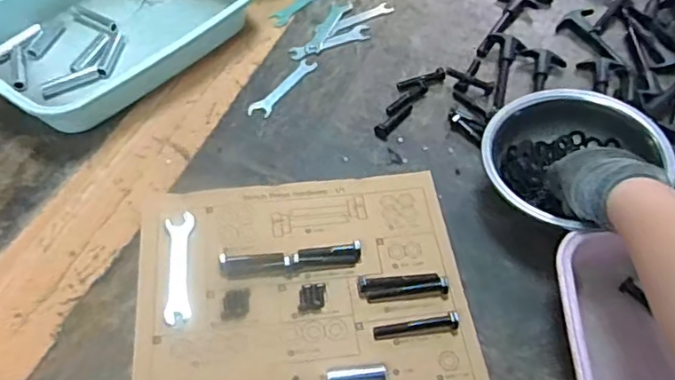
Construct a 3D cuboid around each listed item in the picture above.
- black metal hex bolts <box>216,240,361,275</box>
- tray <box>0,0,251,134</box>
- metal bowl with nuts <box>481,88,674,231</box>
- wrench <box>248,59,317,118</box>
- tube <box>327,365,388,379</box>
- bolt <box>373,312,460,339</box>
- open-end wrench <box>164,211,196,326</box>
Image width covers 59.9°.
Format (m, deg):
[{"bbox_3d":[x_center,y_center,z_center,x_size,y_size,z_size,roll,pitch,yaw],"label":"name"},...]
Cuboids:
[{"bbox_3d":[-0.043,0.063,0.554,0.132,0.018,0.022,-6,56,-5],"label":"black metal hex bolts"},{"bbox_3d":[-0.281,-0.209,0.722,0.313,0.058,0.238,-38,64,-23],"label":"tray"},{"bbox_3d":[0.228,-0.028,0.595,0.163,0.073,0.147,-23,59,-15],"label":"metal bowl with nuts"},{"bbox_3d":[-0.065,-0.124,0.702,0.027,0.004,0.110,29,60,18],"label":"wrench"},{"bbox_3d":[0.017,0.156,0.490,0.050,0.010,0.013,-6,56,-5],"label":"tube"},{"bbox_3d":[0.071,0.119,0.520,0.076,0.014,0.013,-5,56,-4],"label":"bolt"},{"bbox_3d":[-0.148,0.071,0.553,0.027,0.006,0.111,-7,56,-5],"label":"open-end wrench"}]

